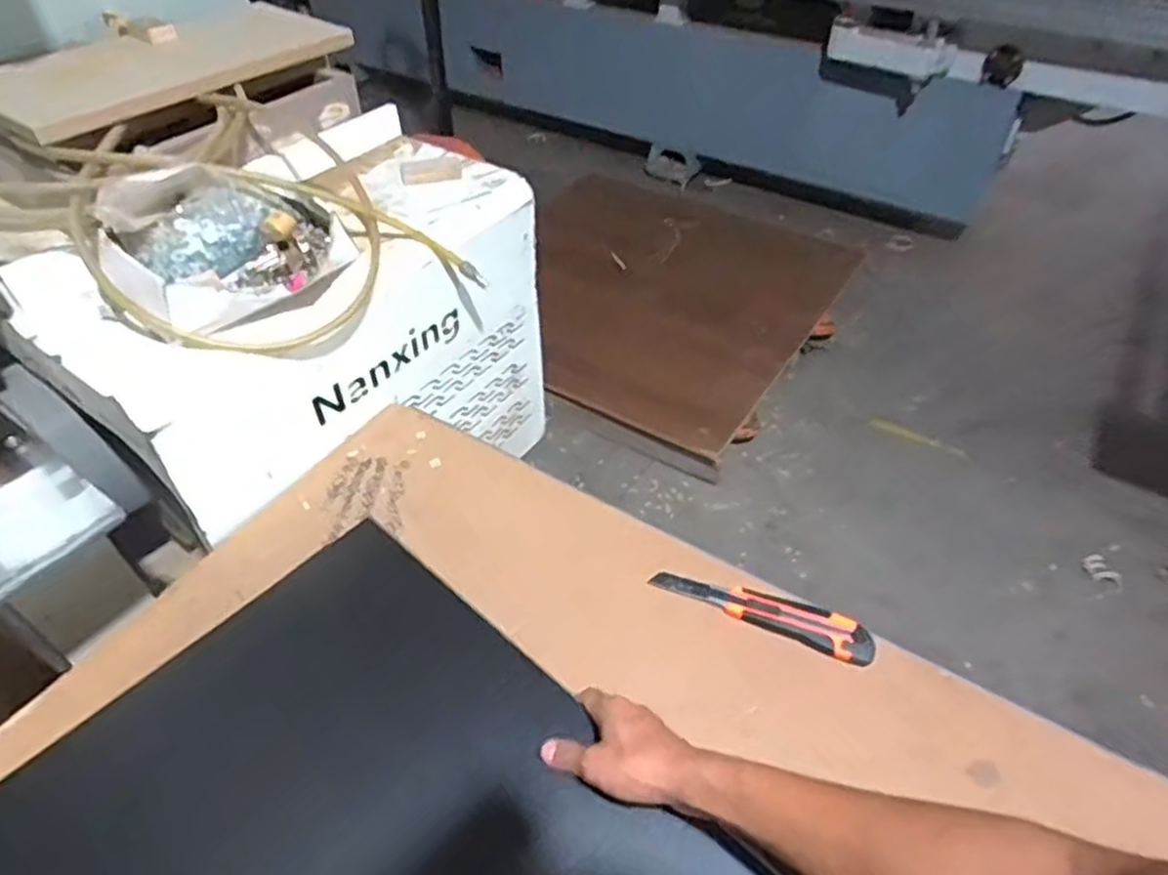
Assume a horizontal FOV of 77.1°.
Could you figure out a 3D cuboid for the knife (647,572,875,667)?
[{"bbox_3d":[0.174,0.168,0.721,0.211,0.027,0.037,20,48,20],"label":"knife"}]

